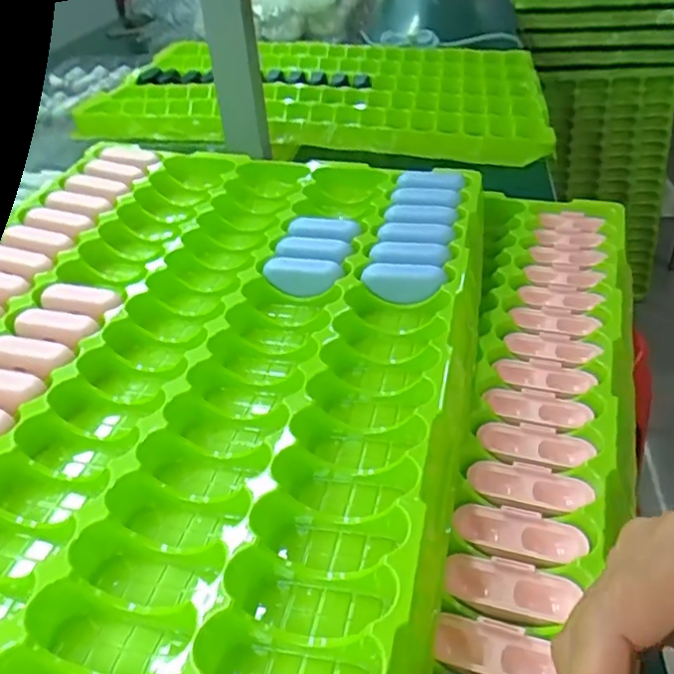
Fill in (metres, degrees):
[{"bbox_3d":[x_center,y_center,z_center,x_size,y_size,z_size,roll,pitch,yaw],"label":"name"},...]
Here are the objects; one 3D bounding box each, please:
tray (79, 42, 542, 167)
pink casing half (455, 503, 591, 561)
[{"bbox_3d":[-0.019,-0.338,0.857,0.565,0.057,0.432,1,37,7],"label":"tray"},{"bbox_3d":[0.091,0.100,0.320,0.063,0.012,0.026,8,39,16],"label":"pink casing half"}]

